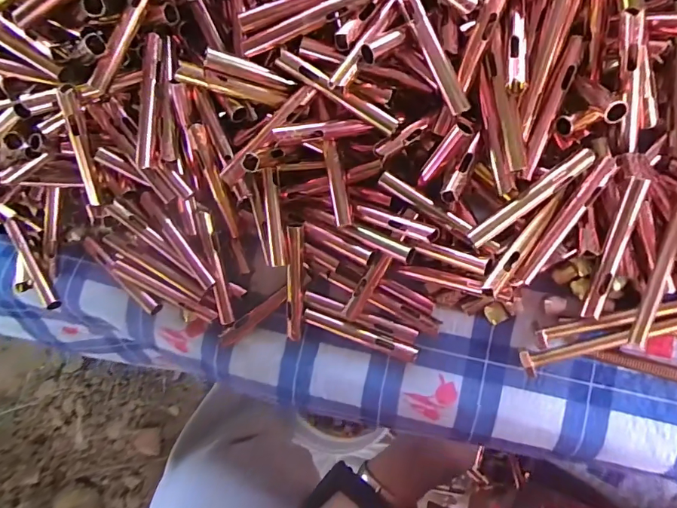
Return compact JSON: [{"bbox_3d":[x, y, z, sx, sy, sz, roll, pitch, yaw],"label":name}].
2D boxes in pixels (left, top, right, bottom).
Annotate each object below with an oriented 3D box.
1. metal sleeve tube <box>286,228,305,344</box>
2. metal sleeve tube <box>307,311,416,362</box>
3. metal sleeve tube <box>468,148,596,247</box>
[{"bbox_3d":[-0.030,0.021,0.315,0.010,0.014,0.084,6,109,10],"label":"metal sleeve tube"},{"bbox_3d":[0.015,0.057,0.314,0.082,0.012,0.012,20,93,13],"label":"metal sleeve tube"},{"bbox_3d":[0.112,-0.032,0.260,0.082,0.011,0.011,-37,81,10],"label":"metal sleeve tube"}]

